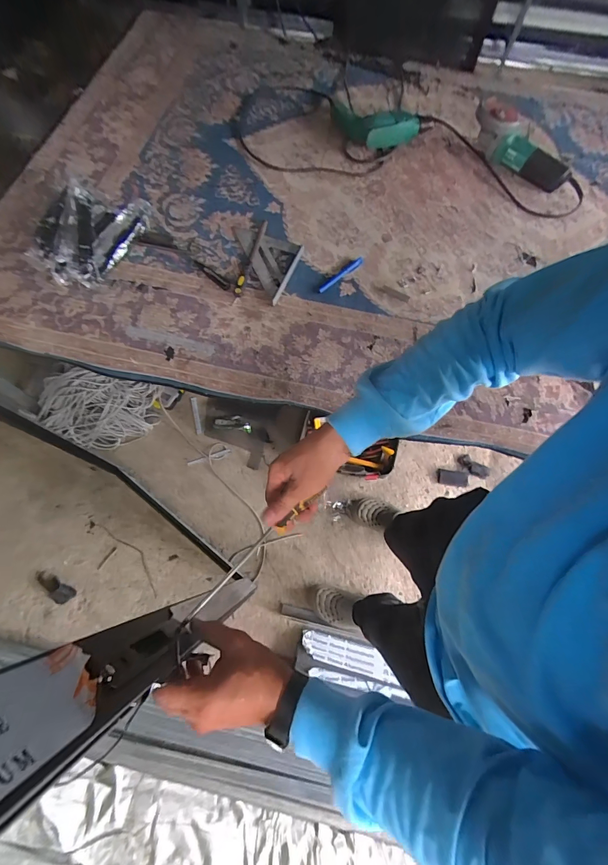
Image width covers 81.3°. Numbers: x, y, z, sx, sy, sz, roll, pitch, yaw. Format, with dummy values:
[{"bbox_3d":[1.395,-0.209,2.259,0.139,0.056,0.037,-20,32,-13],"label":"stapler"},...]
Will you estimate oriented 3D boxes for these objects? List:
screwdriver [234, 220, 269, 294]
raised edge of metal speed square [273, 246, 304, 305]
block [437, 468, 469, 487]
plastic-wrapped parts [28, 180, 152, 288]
[{"bbox_3d":[-0.118,-0.401,0.798,0.020,0.018,0.227,13,68,3],"label":"screwdriver"},{"bbox_3d":[-0.034,-0.352,0.791,0.012,0.009,0.177,19,68,6],"label":"raised edge of metal speed square"},{"bbox_3d":[0.601,0.183,1.433,0.125,0.010,0.058,8,83,-1],"label":"block"},{"bbox_3d":[-0.481,-0.444,0.775,0.201,0.077,0.253,28,69,9],"label":"plastic-wrapped parts"}]

